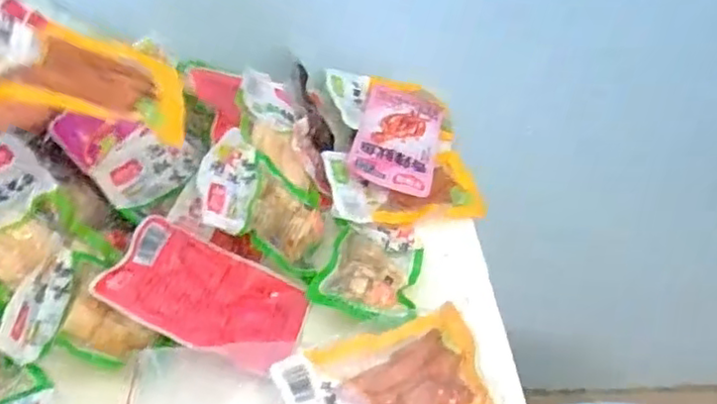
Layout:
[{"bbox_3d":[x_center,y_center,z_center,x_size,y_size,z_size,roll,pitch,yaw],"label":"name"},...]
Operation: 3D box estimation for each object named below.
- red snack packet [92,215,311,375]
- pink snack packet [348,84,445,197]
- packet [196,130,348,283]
[{"bbox_3d":[-0.105,0.065,0.465,0.135,0.011,0.078,26,51,-3],"label":"red snack packet"},{"bbox_3d":[0.038,-0.062,0.618,0.076,0.006,0.151,18,40,-3],"label":"pink snack packet"},{"bbox_3d":[-0.062,0.002,0.498,0.022,0.123,0.089,-30,34,34],"label":"packet"}]

